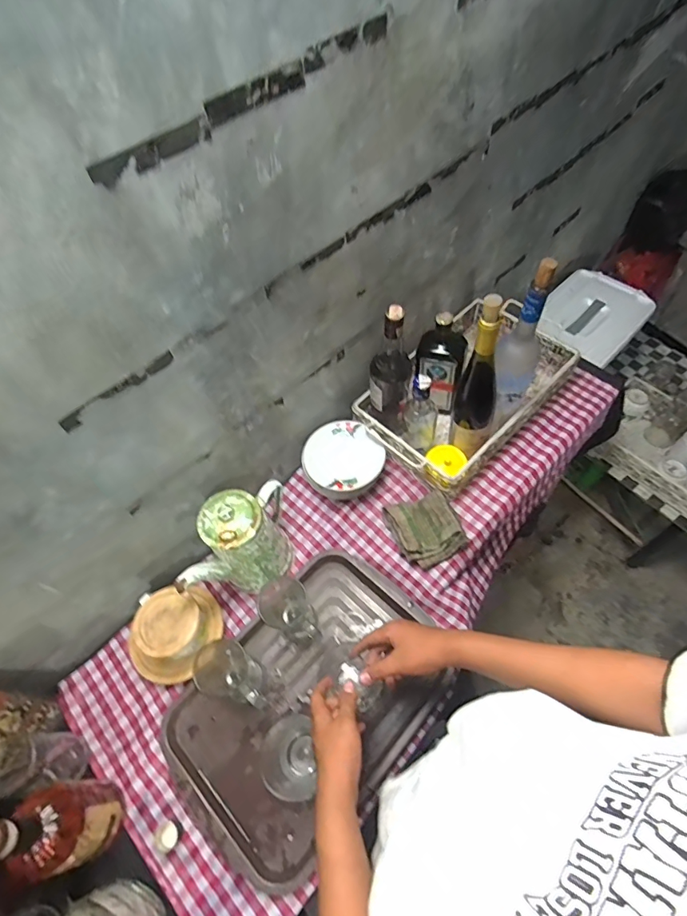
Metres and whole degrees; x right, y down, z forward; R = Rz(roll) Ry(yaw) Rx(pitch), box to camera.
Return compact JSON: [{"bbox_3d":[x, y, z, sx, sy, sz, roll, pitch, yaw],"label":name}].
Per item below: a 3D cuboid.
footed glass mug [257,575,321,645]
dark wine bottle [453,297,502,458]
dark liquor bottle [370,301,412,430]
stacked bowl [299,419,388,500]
[{"bbox_3d":[-0.084,0.250,0.722,0.070,0.169,0.066,-2,58,4],"label":"footed glass mug"},{"bbox_3d":[0.226,-0.124,0.732,0.073,0.322,0.065,14,60,13],"label":"dark wine bottle"},{"bbox_3d":[0.076,-0.156,0.788,0.070,0.235,0.068,18,61,16],"label":"dark liquor bottle"},{"bbox_3d":[-0.001,0.011,0.853,0.139,0.076,0.154,-35,62,-16],"label":"stacked bowl"}]

